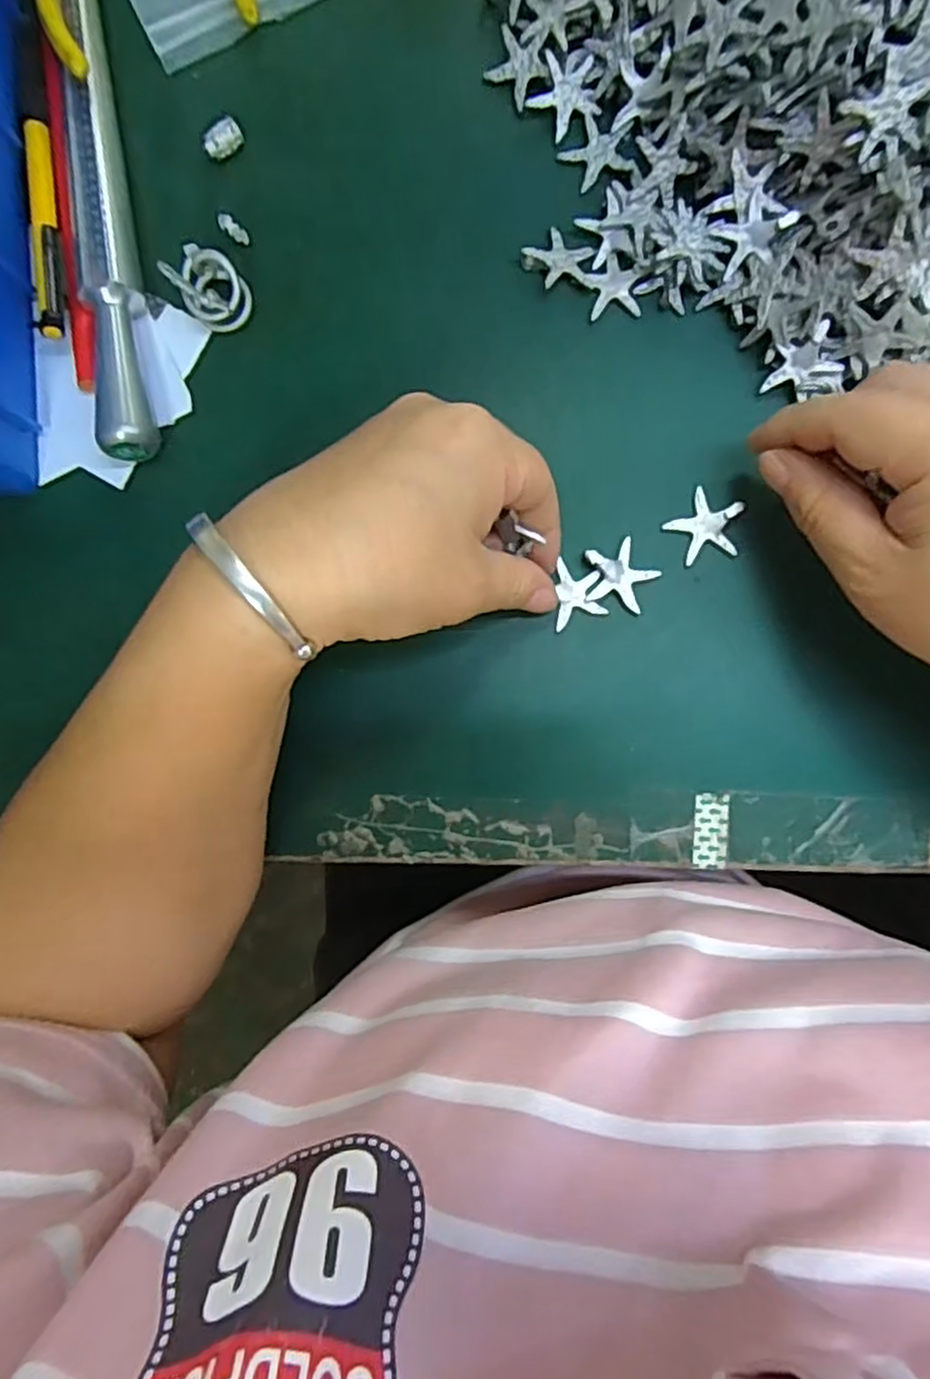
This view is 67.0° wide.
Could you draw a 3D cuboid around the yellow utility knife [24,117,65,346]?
[{"bbox_3d":[-0.160,-0.176,0.266,0.011,0.011,0.089,-9,87,2],"label":"yellow utility knife"}]

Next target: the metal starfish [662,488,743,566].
[{"bbox_3d":[0.094,-0.062,0.270,0.027,0.005,0.028,0,87,2],"label":"metal starfish"}]

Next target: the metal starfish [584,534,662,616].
[{"bbox_3d":[0.060,-0.045,0.269,0.028,0.006,0.026,0,87,2],"label":"metal starfish"}]

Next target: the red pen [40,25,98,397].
[{"bbox_3d":[-0.152,-0.182,0.271,0.012,0.011,0.133,-6,87,2],"label":"red pen"}]

